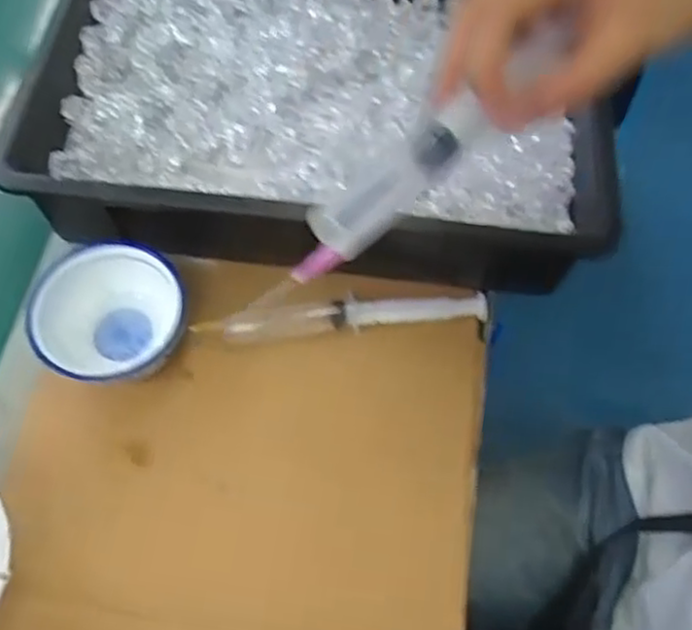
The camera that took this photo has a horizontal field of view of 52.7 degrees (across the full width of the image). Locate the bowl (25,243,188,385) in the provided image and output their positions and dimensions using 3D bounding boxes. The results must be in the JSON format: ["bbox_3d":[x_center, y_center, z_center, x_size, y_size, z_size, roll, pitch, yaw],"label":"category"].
[{"bbox_3d":[-0.160,0.005,0.477,0.091,0.054,0.097,1,65,-2],"label":"bowl"}]

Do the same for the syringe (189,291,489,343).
[{"bbox_3d":[0.000,0.001,0.511,0.207,0.020,0.023,-4,65,-4],"label":"syringe"}]

